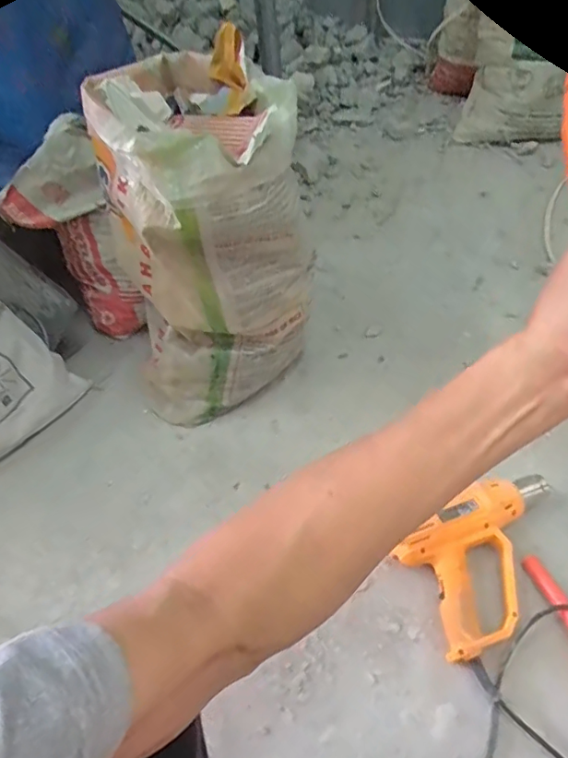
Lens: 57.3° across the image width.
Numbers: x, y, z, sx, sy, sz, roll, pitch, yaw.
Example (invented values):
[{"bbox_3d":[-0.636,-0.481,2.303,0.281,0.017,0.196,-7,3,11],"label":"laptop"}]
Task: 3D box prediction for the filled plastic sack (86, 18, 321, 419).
[{"bbox_3d":[-0.119,-0.208,0.813,0.274,0.435,0.312,-16,48,-6],"label":"filled plastic sack"}]

